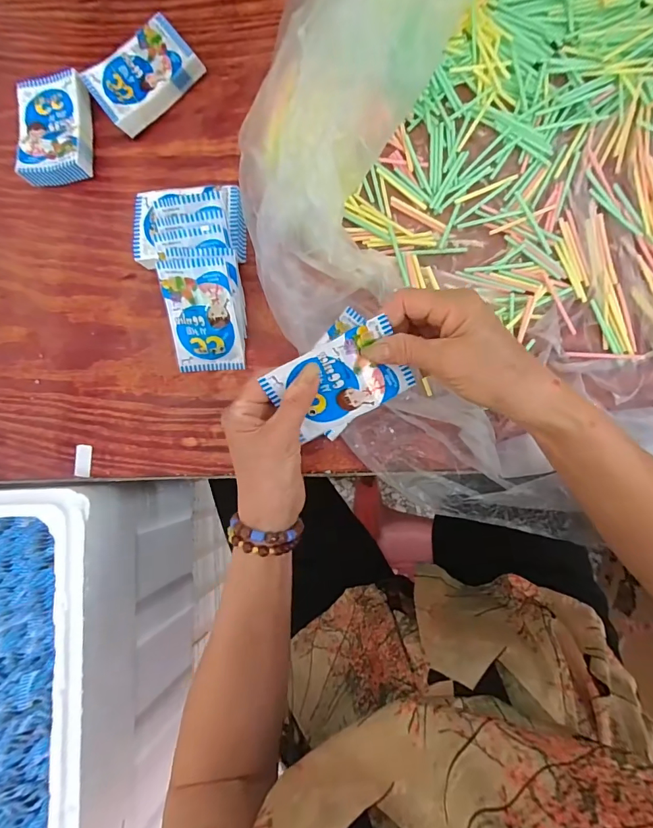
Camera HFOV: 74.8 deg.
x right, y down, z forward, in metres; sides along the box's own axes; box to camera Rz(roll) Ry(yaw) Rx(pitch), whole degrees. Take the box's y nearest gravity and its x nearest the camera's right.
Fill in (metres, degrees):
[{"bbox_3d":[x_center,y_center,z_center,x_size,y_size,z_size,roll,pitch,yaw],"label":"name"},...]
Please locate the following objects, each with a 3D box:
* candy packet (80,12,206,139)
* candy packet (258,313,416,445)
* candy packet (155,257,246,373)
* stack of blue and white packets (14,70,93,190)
[{"bbox_3d":[-0.190,-0.350,0.445,0.105,0.028,0.071,-39,81,4],"label":"candy packet"},{"bbox_3d":[0.011,-0.023,0.322,0.098,0.008,0.067,-27,119,9],"label":"candy packet"},{"bbox_3d":[-0.117,-0.091,0.402,0.064,0.009,0.104,-2,117,6],"label":"candy packet"},{"bbox_3d":[-0.285,-0.301,0.452,0.074,0.034,0.116,-5,85,9],"label":"stack of blue and white packets"}]

